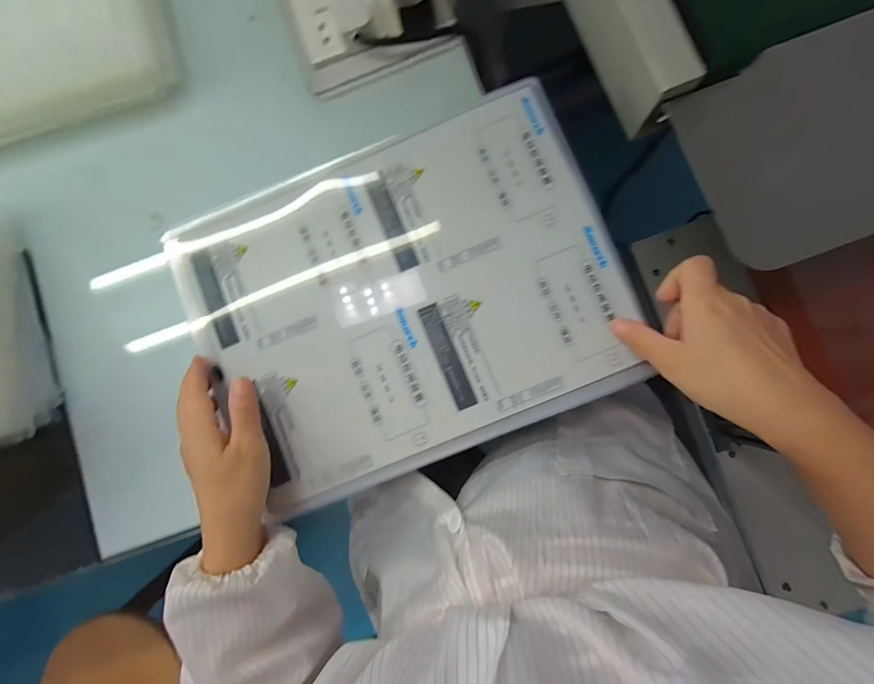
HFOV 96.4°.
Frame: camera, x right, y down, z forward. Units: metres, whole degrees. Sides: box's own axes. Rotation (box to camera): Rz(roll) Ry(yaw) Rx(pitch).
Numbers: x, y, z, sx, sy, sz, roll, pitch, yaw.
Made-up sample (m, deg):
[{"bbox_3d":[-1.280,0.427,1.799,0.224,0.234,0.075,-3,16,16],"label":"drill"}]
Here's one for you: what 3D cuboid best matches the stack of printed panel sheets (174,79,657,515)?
[{"bbox_3d":[-0.030,-0.041,0.355,0.372,0.024,0.288,-22,81,0],"label":"stack of printed panel sheets"}]

